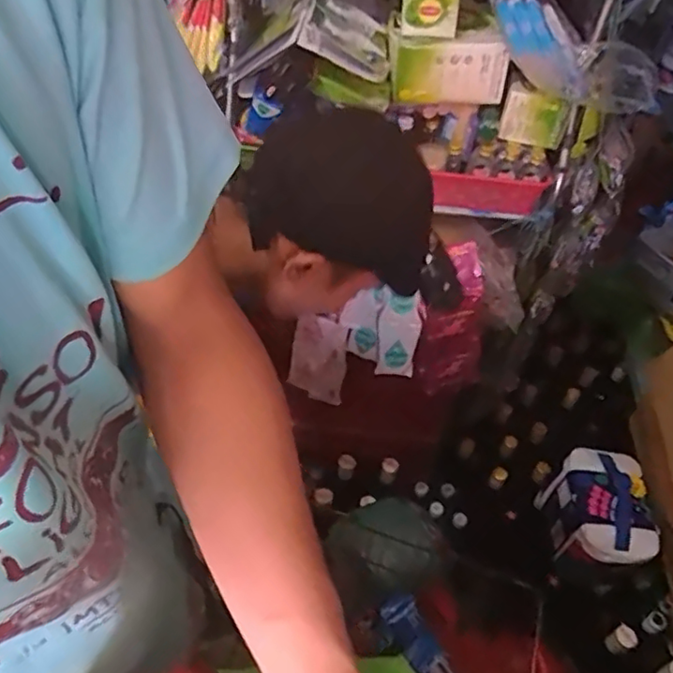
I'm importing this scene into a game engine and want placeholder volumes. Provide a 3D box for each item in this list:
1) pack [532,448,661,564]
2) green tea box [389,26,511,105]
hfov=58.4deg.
[{"bbox_3d":[0.485,0.343,1.141,0.152,0.179,0.210,6,49,2],"label":"pack"},{"bbox_3d":[0.142,-0.343,0.782,0.153,0.083,0.042,12,50,7],"label":"green tea box"}]

